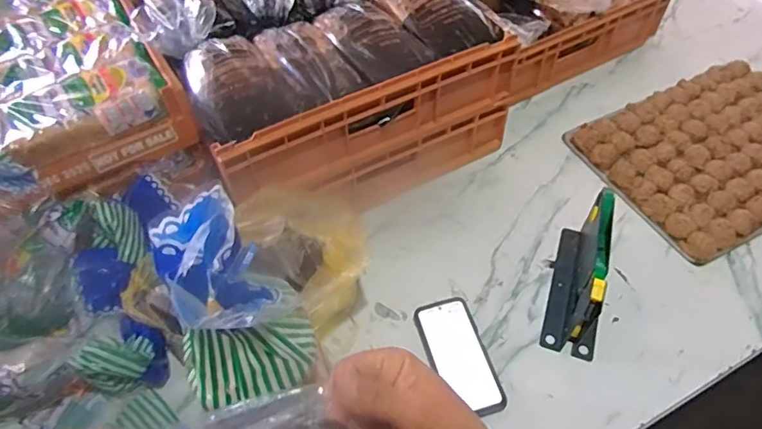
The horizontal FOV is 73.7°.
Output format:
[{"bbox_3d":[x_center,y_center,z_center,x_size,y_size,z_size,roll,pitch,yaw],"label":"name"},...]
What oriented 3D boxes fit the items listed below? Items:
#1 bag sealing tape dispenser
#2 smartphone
[{"bbox_3d":[0.291,0.070,0.715,0.077,0.138,0.216,14,54,13],"label":"bag sealing tape dispenser"},{"bbox_3d":[0.109,0.191,0.701,0.077,0.009,0.164,-14,54,-9],"label":"smartphone"}]

